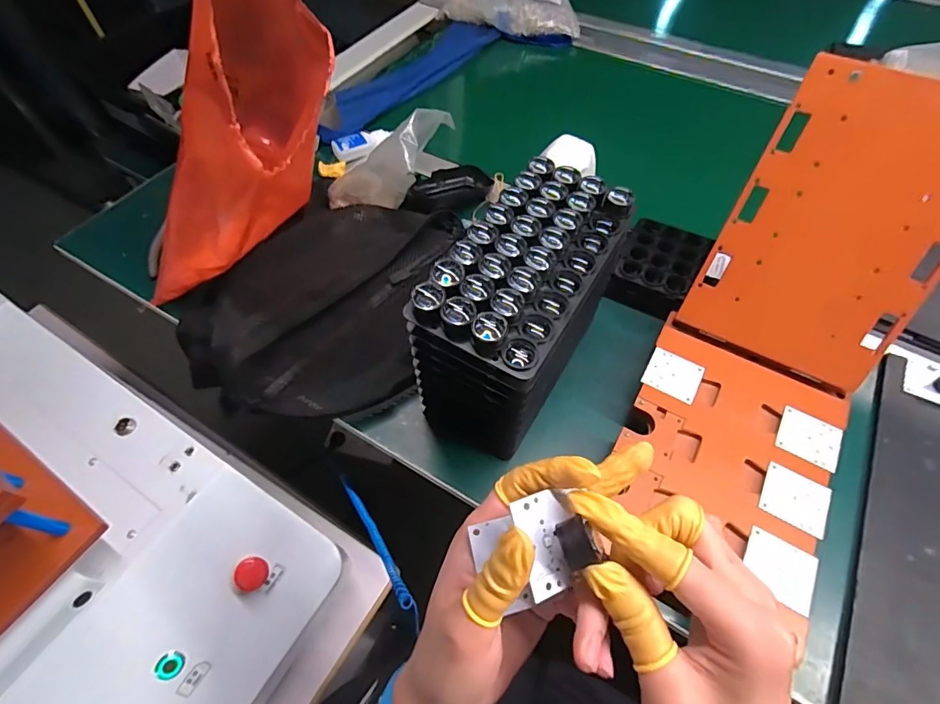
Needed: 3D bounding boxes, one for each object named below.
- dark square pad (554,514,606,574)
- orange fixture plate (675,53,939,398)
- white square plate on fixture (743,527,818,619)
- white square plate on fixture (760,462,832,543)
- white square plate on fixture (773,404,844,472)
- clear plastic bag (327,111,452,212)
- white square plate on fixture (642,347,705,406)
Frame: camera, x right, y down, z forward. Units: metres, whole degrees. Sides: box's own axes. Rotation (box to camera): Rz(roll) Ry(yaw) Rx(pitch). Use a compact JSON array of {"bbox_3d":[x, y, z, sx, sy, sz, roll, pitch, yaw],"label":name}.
[{"bbox_3d":[0.048,0.085,0.203,0.014,0.007,0.020,-26,80,7],"label":"dark square pad"},{"bbox_3d":[0.304,-0.098,0.379,0.157,0.231,0.005,27,23,17],"label":"orange fixture plate"},{"bbox_3d":[0.229,0.161,0.337,0.046,0.004,0.044,24,62,16],"label":"white square plate on fixture"},{"bbox_3d":[0.260,0.116,0.364,0.046,0.004,0.045,25,62,17],"label":"white square plate on fixture"},{"bbox_3d":[0.289,0.073,0.391,0.046,0.004,0.042,28,63,18],"label":"white square plate on fixture"},{"bbox_3d":[-0.095,-0.208,0.528,0.160,0.058,0.088,-20,47,40],"label":"clear plastic bag"},{"bbox_3d":[0.189,0.021,0.425,0.047,0.004,0.044,26,62,17],"label":"white square plate on fixture"}]

